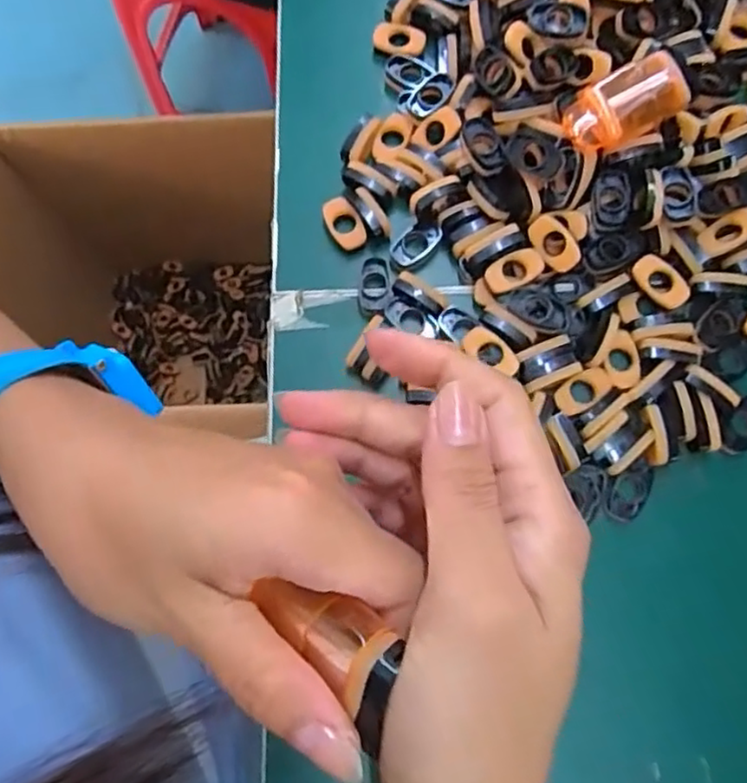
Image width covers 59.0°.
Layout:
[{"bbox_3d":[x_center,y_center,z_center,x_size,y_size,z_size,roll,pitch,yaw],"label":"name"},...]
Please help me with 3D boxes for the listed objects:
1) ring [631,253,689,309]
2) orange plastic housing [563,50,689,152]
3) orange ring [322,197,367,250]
[{"bbox_3d":[0.158,-0.060,0.362,0.020,0.006,0.033,-37,81,-7],"label":"ring"},{"bbox_3d":[0.138,-0.154,0.364,0.068,0.028,0.032,-27,80,-5],"label":"orange plastic housing"},{"bbox_3d":[-0.017,-0.098,0.387,0.018,0.008,0.032,-30,80,-6],"label":"orange ring"}]

